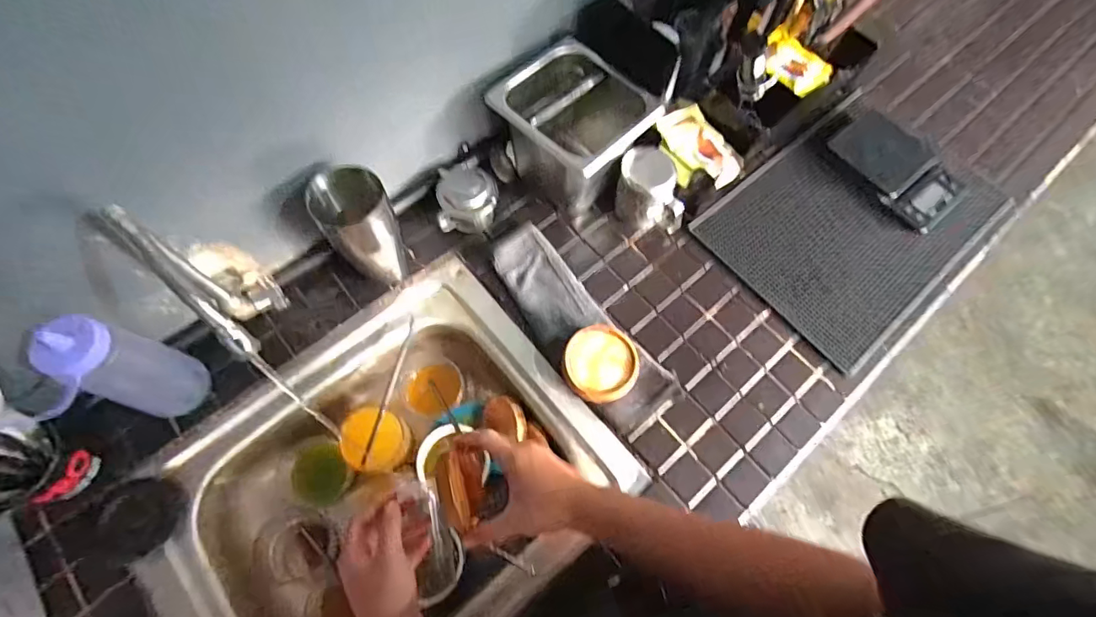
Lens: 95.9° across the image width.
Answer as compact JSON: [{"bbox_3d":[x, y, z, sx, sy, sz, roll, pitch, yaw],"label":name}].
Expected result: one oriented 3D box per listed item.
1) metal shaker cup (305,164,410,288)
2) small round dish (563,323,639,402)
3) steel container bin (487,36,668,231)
[{"bbox_3d":[-0.228,-0.094,0.617,0.077,0.176,0.077,1,66,-2],"label":"metal shaker cup"},{"bbox_3d":[0.066,0.071,0.627,0.089,0.044,0.093,1,68,-3],"label":"small round dish"},{"bbox_3d":[0.038,-0.240,0.696,0.184,0.164,0.163,35,69,12],"label":"steel container bin"}]

